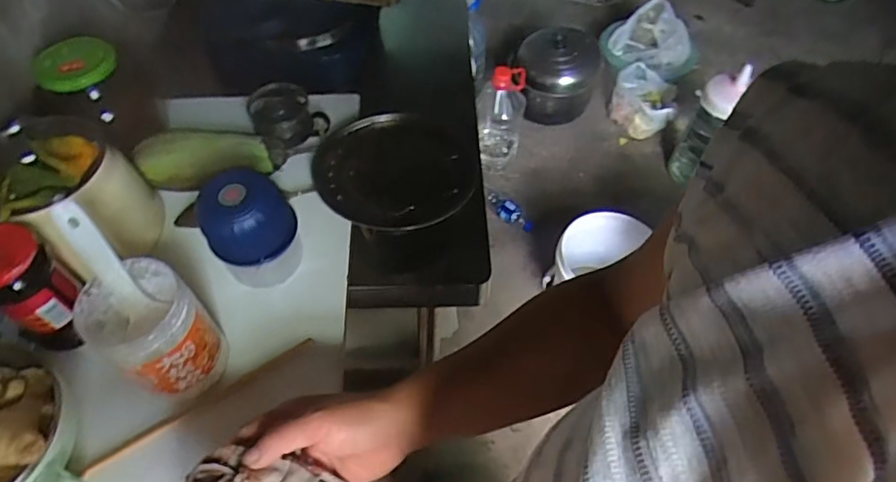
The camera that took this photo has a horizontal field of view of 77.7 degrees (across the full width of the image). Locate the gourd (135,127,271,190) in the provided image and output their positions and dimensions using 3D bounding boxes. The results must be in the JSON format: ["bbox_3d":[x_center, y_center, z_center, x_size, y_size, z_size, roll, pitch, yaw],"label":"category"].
[{"bbox_3d":[-0.278,-0.094,0.641,0.143,0.051,0.051,-7,53,-8],"label":"gourd"}]

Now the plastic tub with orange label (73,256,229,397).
[{"bbox_3d":[-0.259,0.087,0.498,0.086,0.122,0.082,1,52,-2],"label":"plastic tub with orange label"}]

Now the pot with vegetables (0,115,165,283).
[{"bbox_3d":[-0.383,-0.045,0.567,0.127,0.138,0.133,1,52,-2],"label":"pot with vegetables"}]

